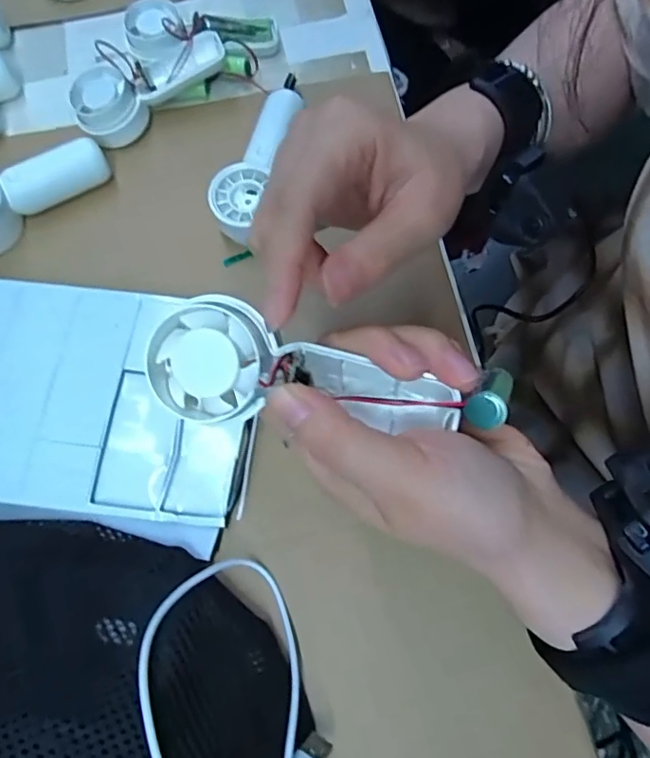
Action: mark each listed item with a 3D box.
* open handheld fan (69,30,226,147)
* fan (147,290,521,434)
[{"bbox_3d":[-0.123,-0.205,0.375,0.108,0.033,0.042,-35,76,-9],"label":"open handheld fan"},{"bbox_3d":[0.000,-0.001,0.193,0.124,0.024,0.043,9,73,-2],"label":"fan"}]

